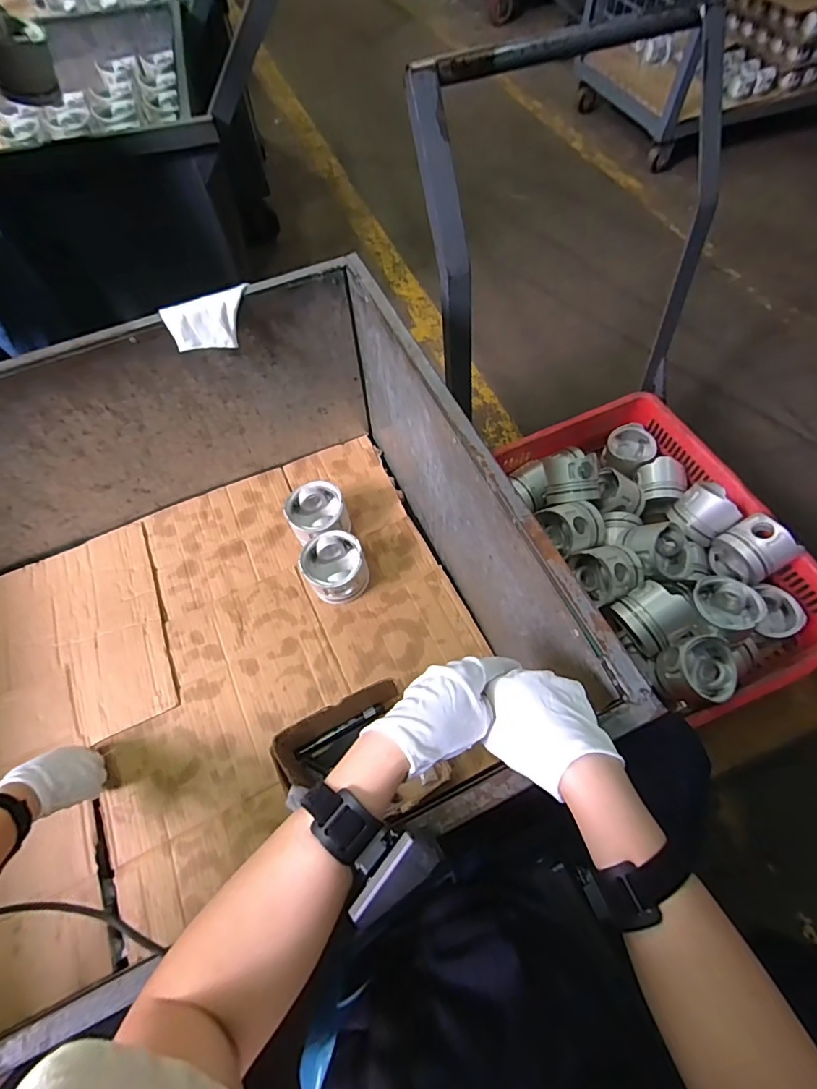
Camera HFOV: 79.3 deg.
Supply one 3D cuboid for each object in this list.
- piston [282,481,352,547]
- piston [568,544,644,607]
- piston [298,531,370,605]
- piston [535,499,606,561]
[{"bbox_3d":[-0.167,-0.053,0.914,0.105,0.076,0.107,-1,61,2],"label":"piston"},{"bbox_3d":[0.365,0.052,0.902,0.101,0.102,0.104,-22,63,-10],"label":"piston"},{"bbox_3d":[-0.128,0.043,0.864,0.105,0.083,0.105,-1,61,2],"label":"piston"},{"bbox_3d":[0.312,-0.031,0.944,0.104,0.095,0.109,-19,63,-8],"label":"piston"}]

